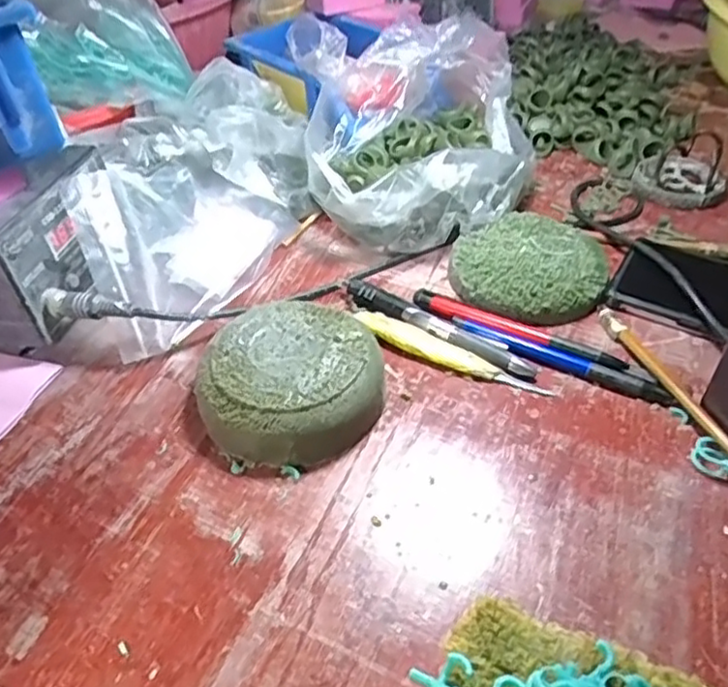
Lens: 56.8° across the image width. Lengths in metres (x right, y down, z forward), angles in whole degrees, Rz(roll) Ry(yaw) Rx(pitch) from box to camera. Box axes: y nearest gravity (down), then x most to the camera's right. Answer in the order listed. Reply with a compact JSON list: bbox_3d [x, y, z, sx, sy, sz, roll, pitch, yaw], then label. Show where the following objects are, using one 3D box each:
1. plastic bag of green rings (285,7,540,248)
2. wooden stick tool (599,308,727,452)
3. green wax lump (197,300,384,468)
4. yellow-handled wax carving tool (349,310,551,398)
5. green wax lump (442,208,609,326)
[{"bbox_3d":[0.043,-0.170,0.532,0.179,0.106,0.198,-4,43,-3],"label":"plastic bag of green rings"},{"bbox_3d":[0.179,0.023,0.393,0.010,0.017,0.141,-13,44,-12],"label":"wooden stick tool"},{"bbox_3d":[-0.041,0.022,0.387,0.094,0.037,0.096,-1,43,1],"label":"green wax lump"},{"bbox_3d":[0.051,0.006,0.421,0.130,0.009,0.018,21,48,22],"label":"yellow-handled wax carving tool"},{"bbox_3d":[0.115,-0.055,0.471,0.102,0.021,0.100,23,48,24],"label":"green wax lump"}]

